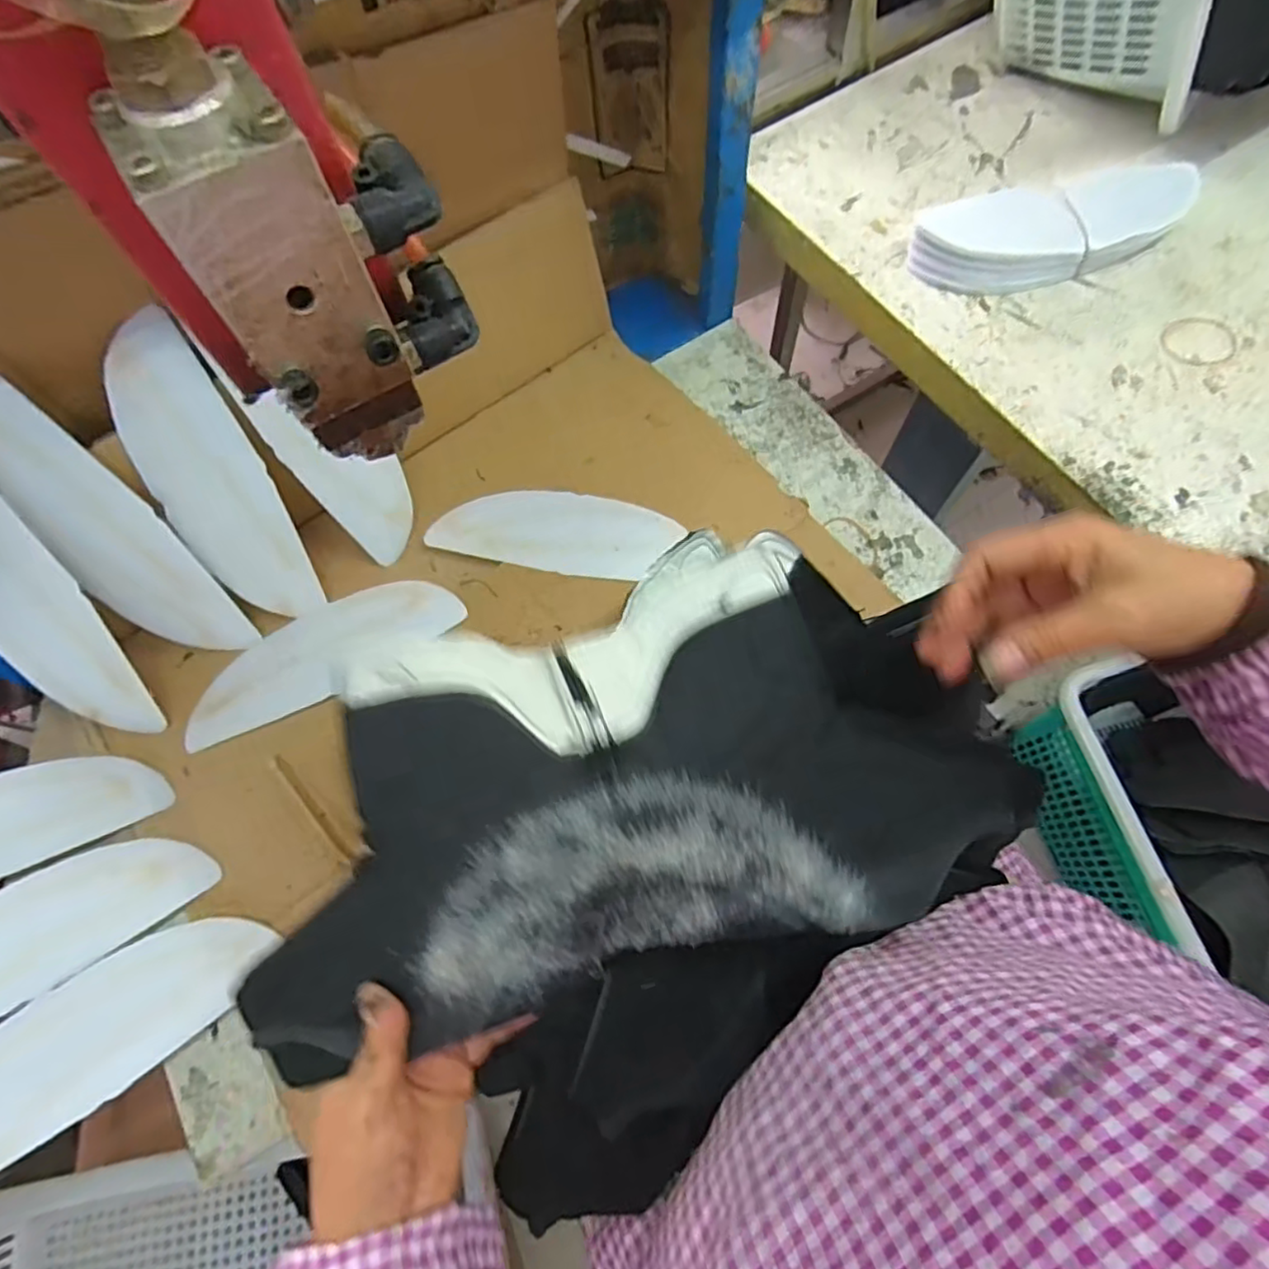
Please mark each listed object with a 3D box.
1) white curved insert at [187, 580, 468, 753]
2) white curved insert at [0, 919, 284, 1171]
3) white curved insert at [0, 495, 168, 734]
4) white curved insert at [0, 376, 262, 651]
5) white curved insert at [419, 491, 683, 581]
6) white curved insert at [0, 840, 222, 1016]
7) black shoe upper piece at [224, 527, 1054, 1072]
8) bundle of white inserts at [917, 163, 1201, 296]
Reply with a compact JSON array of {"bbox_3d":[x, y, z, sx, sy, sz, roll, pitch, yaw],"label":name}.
[{"bbox_3d":[-0.231,0.010,0.480,0.207,0.027,0.074,-26,70,-7],"label":"white curved insert"},{"bbox_3d":[-0.333,0.246,0.395,0.208,0.018,0.072,-33,70,-31],"label":"white curved insert"},{"bbox_3d":[-0.405,-0.018,0.434,0.069,0.213,0.017,-23,26,-6],"label":"white curved insert"},{"bbox_3d":[-0.358,-0.064,0.445,0.066,0.213,0.015,-35,36,-10],"label":"white curved insert"},{"bbox_3d":[-0.064,-0.083,0.518,0.193,0.006,0.068,9,70,6],"label":"white curved insert"},{"bbox_3d":[-0.387,0.192,0.407,0.213,0.018,0.067,-29,68,-34],"label":"white curved insert"},{"bbox_3d":[0.001,0.072,0.355,0.382,0.062,0.201,-13,69,-2],"label":"black shoe upper piece"},{"bbox_3d":[0.327,-0.309,0.504,0.216,0.038,0.072,-8,69,0],"label":"bundle of white inserts"}]

